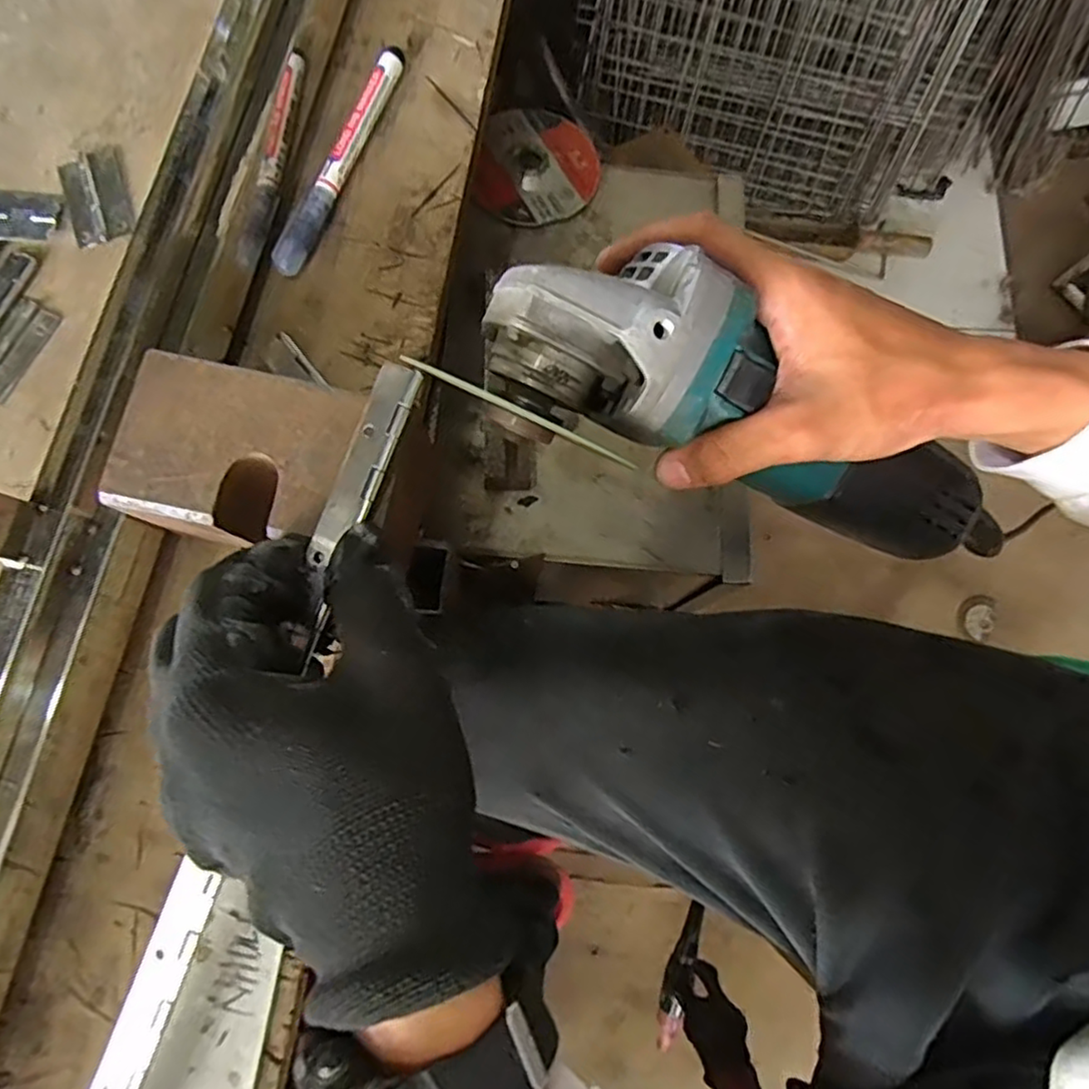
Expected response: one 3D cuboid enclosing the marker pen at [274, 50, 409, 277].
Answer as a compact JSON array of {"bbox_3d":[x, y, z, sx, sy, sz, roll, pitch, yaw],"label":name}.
[{"bbox_3d":[-0.105,-0.198,0.343,0.016,0.013,0.137,21,79,5],"label":"marker pen"}]

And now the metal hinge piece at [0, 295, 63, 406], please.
[{"bbox_3d":[-0.261,-0.096,0.326,0.027,0.004,0.053,30,80,6],"label":"metal hinge piece"}]

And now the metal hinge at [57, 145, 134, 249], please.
[{"bbox_3d":[-0.231,-0.180,0.342,0.032,0.004,0.056,-17,79,-3],"label":"metal hinge"}]

